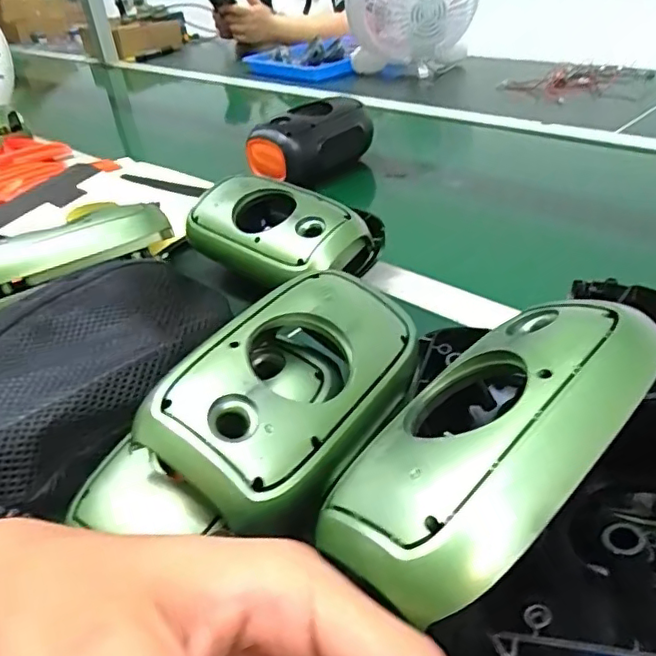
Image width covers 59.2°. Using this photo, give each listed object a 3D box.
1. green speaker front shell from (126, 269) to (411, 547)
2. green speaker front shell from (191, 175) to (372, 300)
[{"bbox_3d":[-0.020,0.022,0.291,0.094,0.031,0.147,34,51,14],"label":"green speaker front shell"},{"bbox_3d":[-0.043,-0.081,0.470,0.148,0.051,0.103,25,45,36],"label":"green speaker front shell"}]

